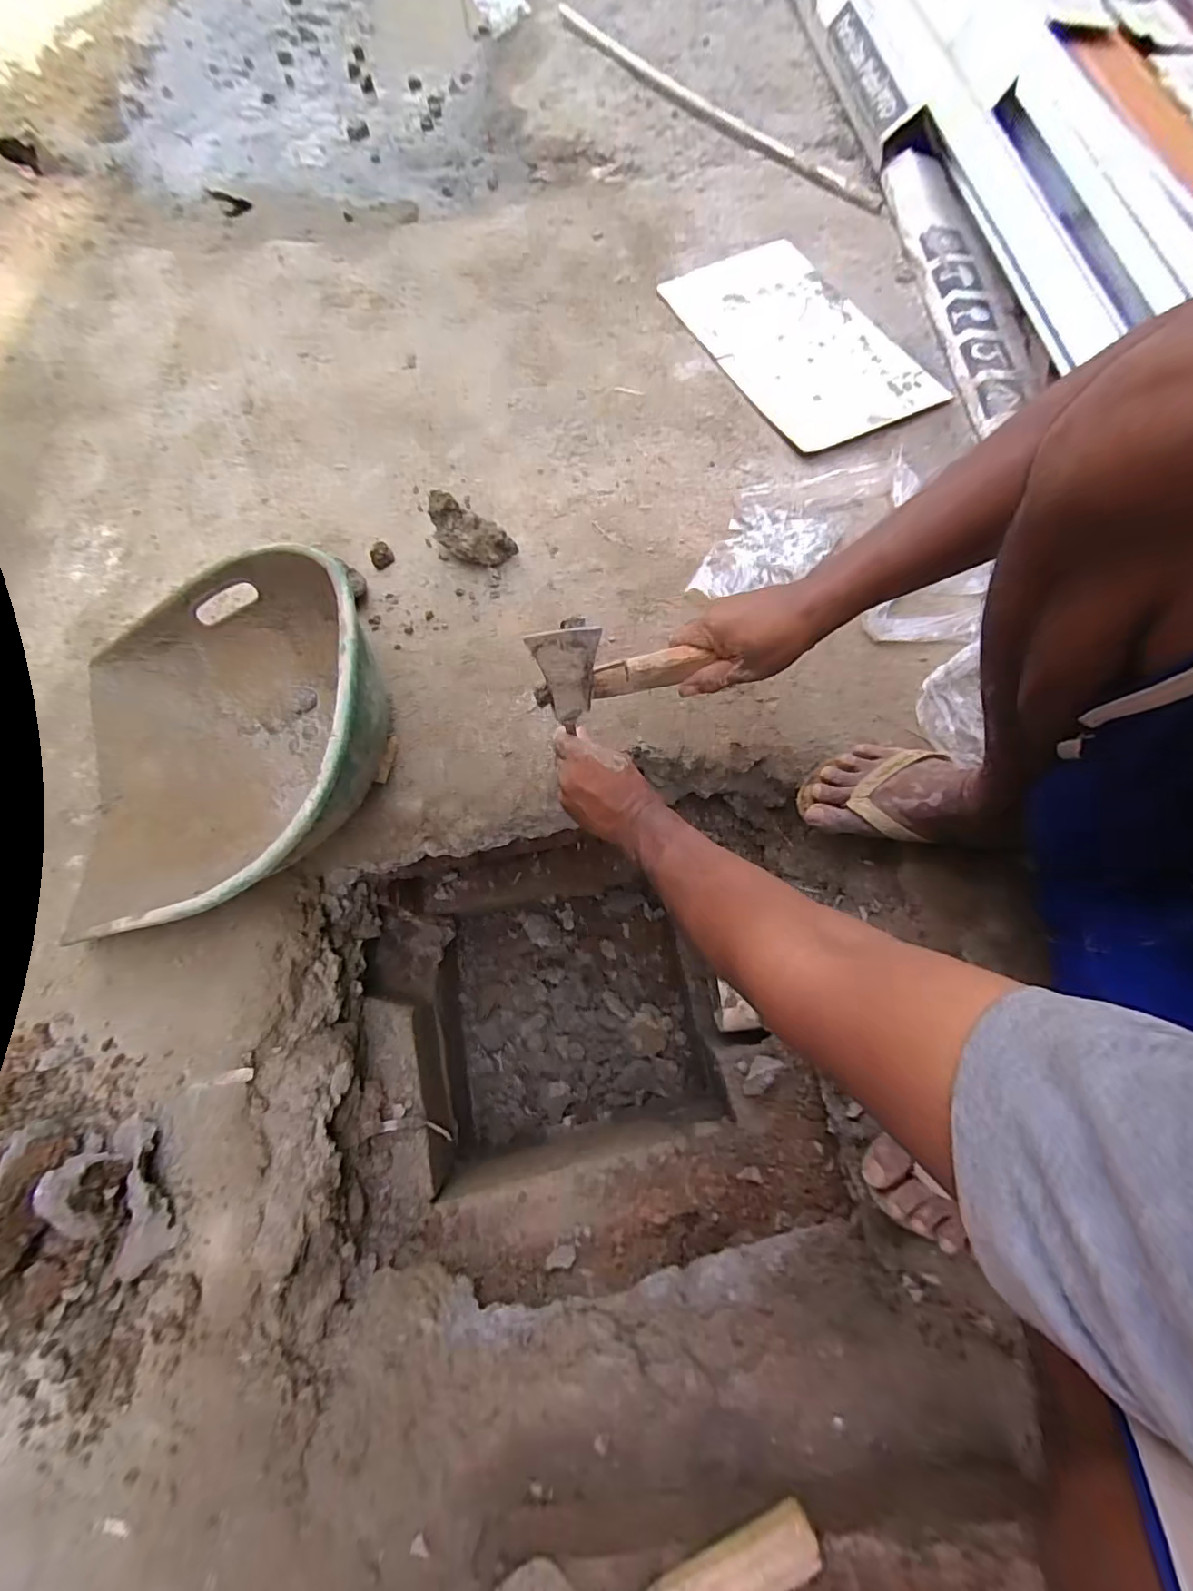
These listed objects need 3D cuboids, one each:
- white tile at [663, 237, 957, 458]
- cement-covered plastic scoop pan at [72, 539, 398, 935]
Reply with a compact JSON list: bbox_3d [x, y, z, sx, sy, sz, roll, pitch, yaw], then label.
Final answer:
[{"bbox_3d":[0.302,-0.703,0.852,0.241,0.015,0.433,-25,72,-7],"label":"white tile"},{"bbox_3d":[-0.400,-0.065,0.574,0.379,0.160,0.383,-13,68,-1],"label":"cement-covered plastic scoop pan"}]

